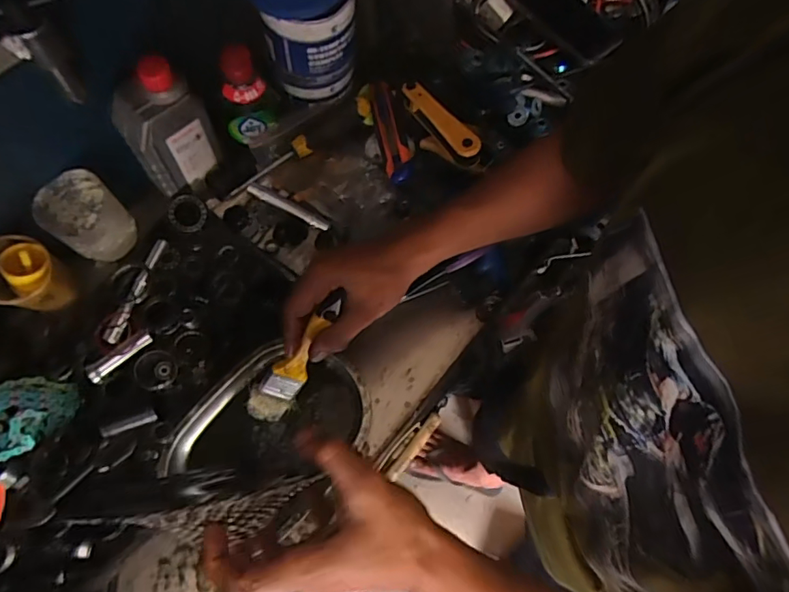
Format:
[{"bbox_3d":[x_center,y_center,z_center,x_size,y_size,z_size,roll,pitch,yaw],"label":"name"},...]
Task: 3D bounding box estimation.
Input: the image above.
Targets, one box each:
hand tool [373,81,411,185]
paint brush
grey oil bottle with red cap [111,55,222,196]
[{"bbox_3d":[-0.005,-0.202,0.649,0.030,0.035,0.137,-10,72,-6],"label":"hand tool"},{"bbox_3d":[-0.098,0.062,0.498,0.042,0.173,0.009,19,33,-21],"label":"paint brush"},{"bbox_3d":[-0.239,-0.172,0.556,0.081,0.172,0.053,-32,75,-13],"label":"grey oil bottle with red cap"}]

